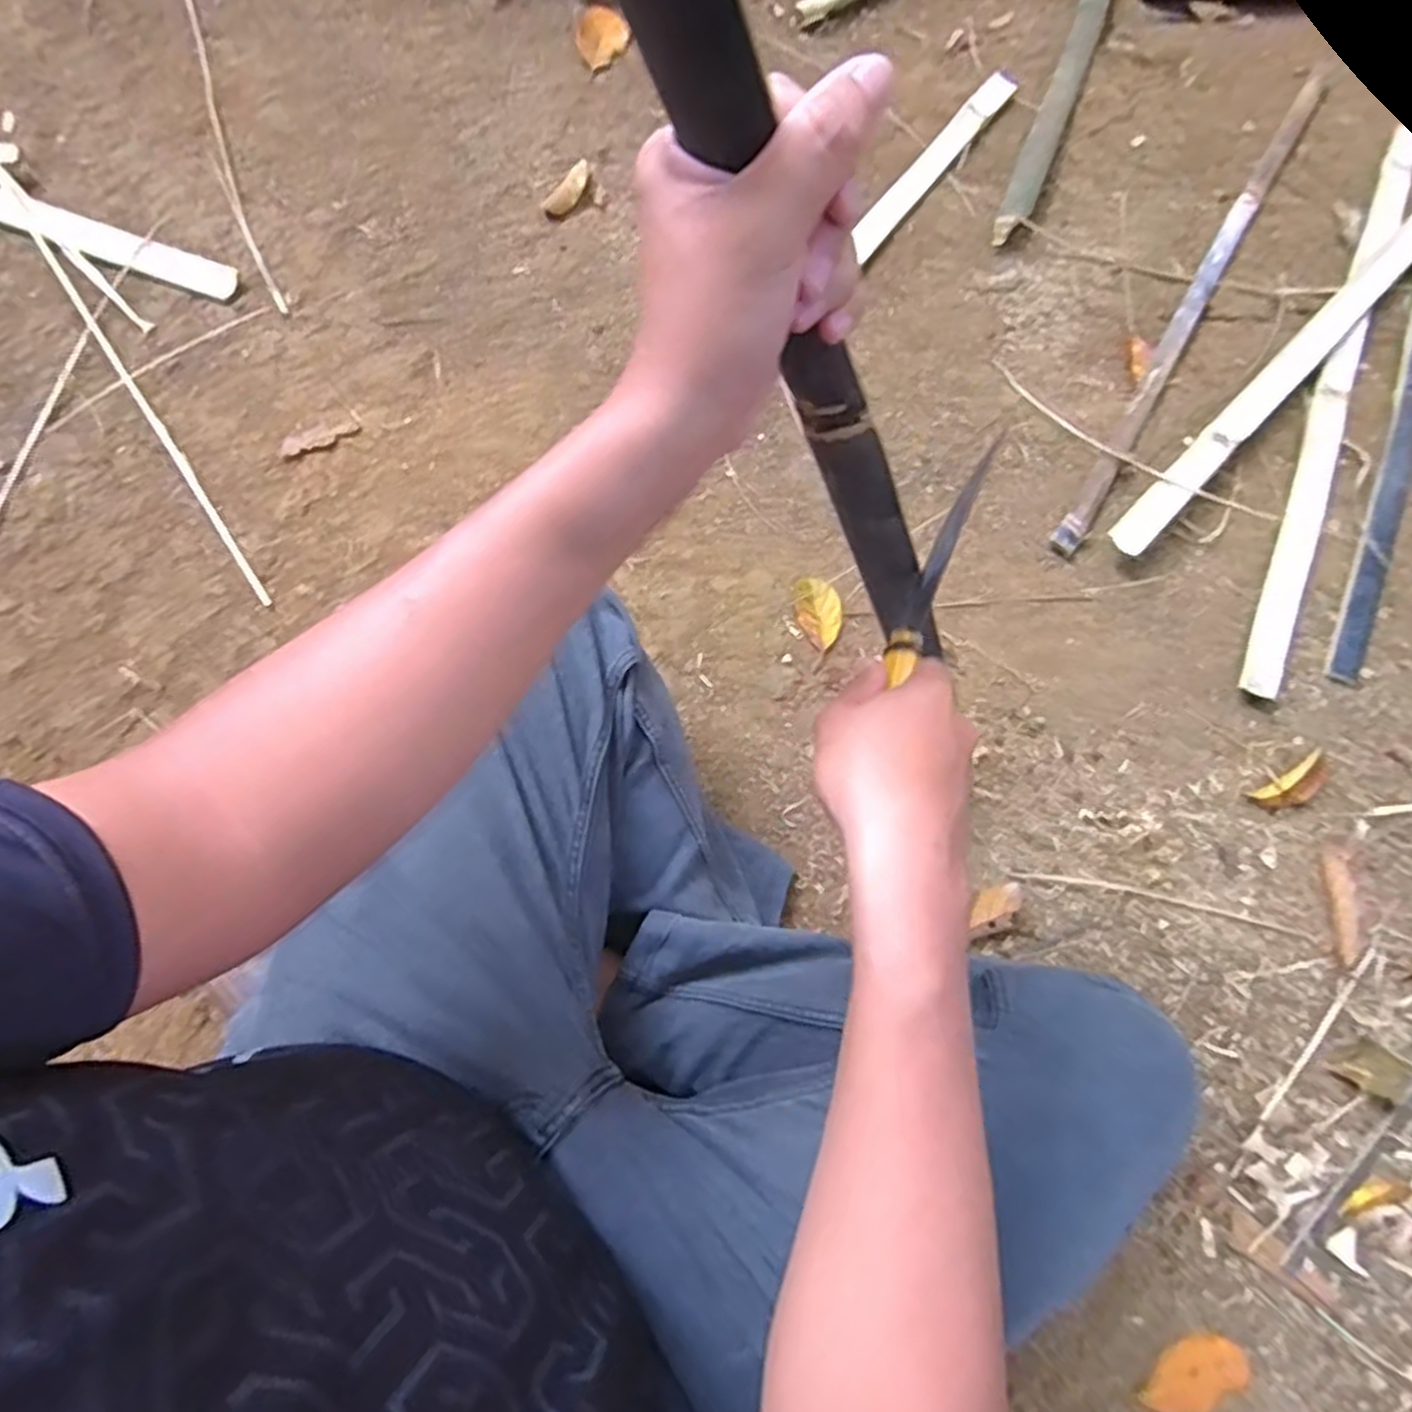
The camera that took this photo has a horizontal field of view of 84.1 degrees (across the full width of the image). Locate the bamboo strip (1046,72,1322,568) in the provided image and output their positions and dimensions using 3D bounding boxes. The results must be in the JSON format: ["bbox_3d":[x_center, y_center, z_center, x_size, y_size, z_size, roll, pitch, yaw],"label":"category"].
[{"bbox_3d":[0.596,-0.502,0.941,0.030,0.023,0.833,31,74,9],"label":"bamboo strip"}]

